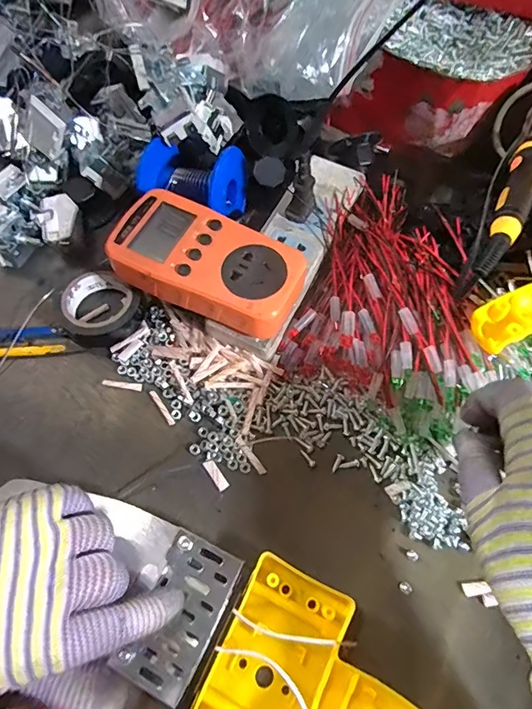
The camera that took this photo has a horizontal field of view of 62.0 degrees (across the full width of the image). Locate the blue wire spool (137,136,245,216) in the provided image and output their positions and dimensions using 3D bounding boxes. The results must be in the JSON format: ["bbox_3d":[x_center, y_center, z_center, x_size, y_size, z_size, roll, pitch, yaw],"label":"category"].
[{"bbox_3d":[-0.056,-0.136,0.344,0.071,0.051,0.059,24,70,9],"label":"blue wire spool"}]

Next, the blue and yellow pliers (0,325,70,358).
[{"bbox_3d":[-0.183,-0.011,0.325,0.063,0.014,0.023,-5,67,-4],"label":"blue and yellow pliers"}]

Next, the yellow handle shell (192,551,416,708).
[{"bbox_3d":[0.038,0.206,0.237,0.152,0.034,0.126,25,69,8],"label":"yellow handle shell"}]

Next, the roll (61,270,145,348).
[{"bbox_3d":[-0.126,-0.035,0.334,0.054,0.019,0.055,1,67,-2],"label":"roll"}]

